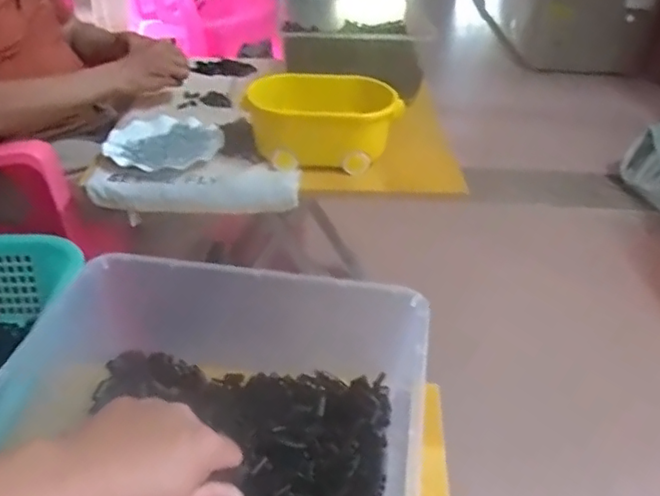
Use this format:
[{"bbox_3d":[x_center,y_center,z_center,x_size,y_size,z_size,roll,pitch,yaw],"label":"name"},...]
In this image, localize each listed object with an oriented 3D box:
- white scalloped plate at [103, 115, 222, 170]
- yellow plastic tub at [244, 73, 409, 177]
[{"bbox_3d":[-0.277,-0.167,1.000,0.180,0.032,0.170,2,35,-1],"label":"white scalloped plate"},{"bbox_3d":[-0.010,-0.203,0.982,0.233,0.117,0.110,0,35,-3],"label":"yellow plastic tub"}]

